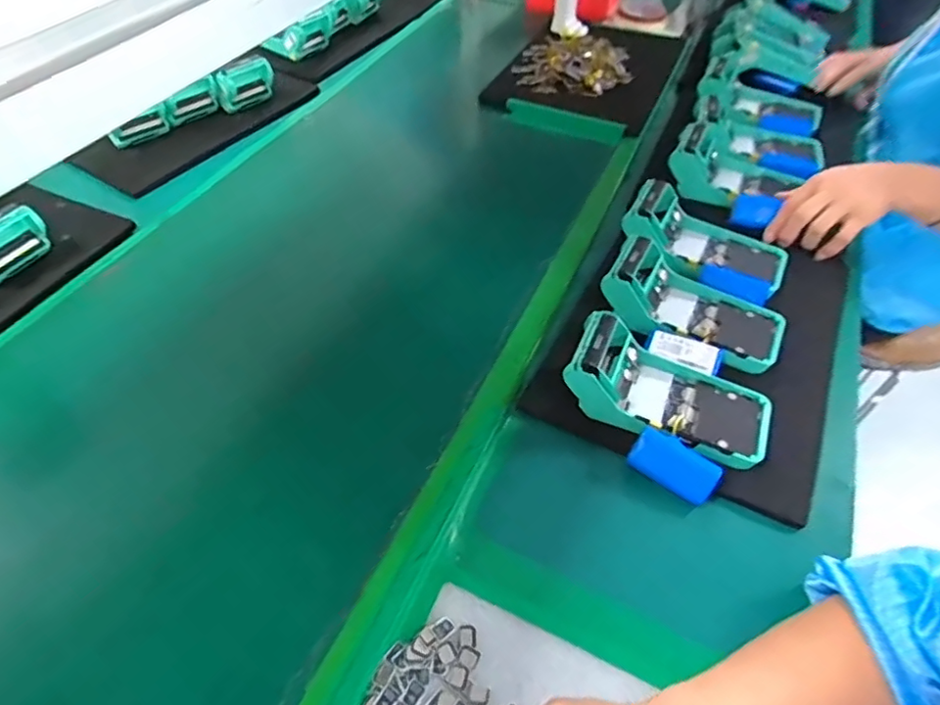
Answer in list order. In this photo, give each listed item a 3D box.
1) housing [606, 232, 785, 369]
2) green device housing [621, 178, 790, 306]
[{"bbox_3d":[0.222,-0.052,0.541,0.164,0.073,0.089,22,47,21],"label":"housing"},{"bbox_3d":[0.254,-0.121,0.595,0.170,0.070,0.105,20,46,19],"label":"green device housing"}]

